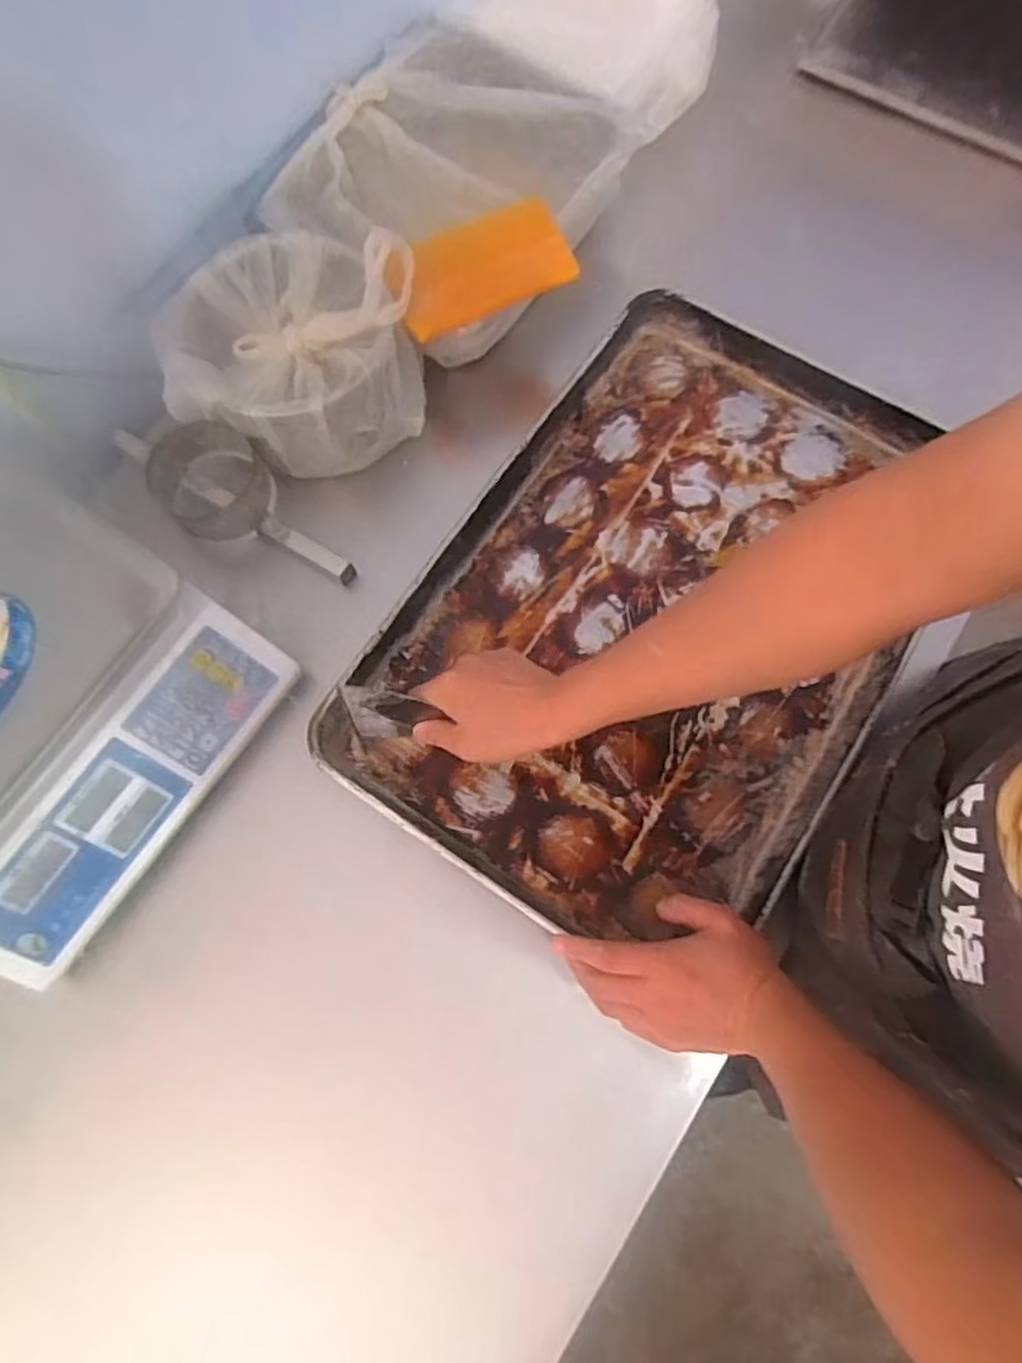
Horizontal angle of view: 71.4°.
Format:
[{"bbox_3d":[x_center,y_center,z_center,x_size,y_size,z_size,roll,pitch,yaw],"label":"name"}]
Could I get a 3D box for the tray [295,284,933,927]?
[{"bbox_3d":[0.145,-0.075,0.672,0.406,0.051,0.600,32,77,9],"label":"tray"}]

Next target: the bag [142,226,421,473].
[{"bbox_3d":[-0.203,-0.315,0.683,0.236,0.123,0.212,-11,76,-3],"label":"bag"}]

